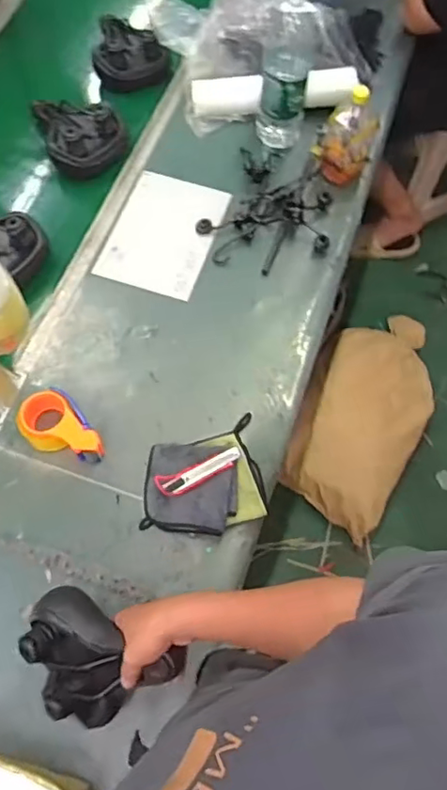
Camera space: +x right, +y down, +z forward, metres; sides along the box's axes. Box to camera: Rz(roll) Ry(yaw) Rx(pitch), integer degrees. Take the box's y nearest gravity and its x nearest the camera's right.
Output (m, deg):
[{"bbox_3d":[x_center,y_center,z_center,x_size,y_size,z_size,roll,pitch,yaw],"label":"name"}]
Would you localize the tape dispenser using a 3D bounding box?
[{"bbox_3d":[-0.288,0.065,1.014,0.099,0.050,0.160,-38,72,-16],"label":"tape dispenser"}]

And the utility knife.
[{"bbox_3d":[-0.039,0.132,0.990,0.150,0.017,0.042,-23,69,-11],"label":"utility knife"}]

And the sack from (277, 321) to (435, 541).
[{"bbox_3d":[0.433,0.003,1.723,0.377,0.239,0.766,22,67,9],"label":"sack"}]

